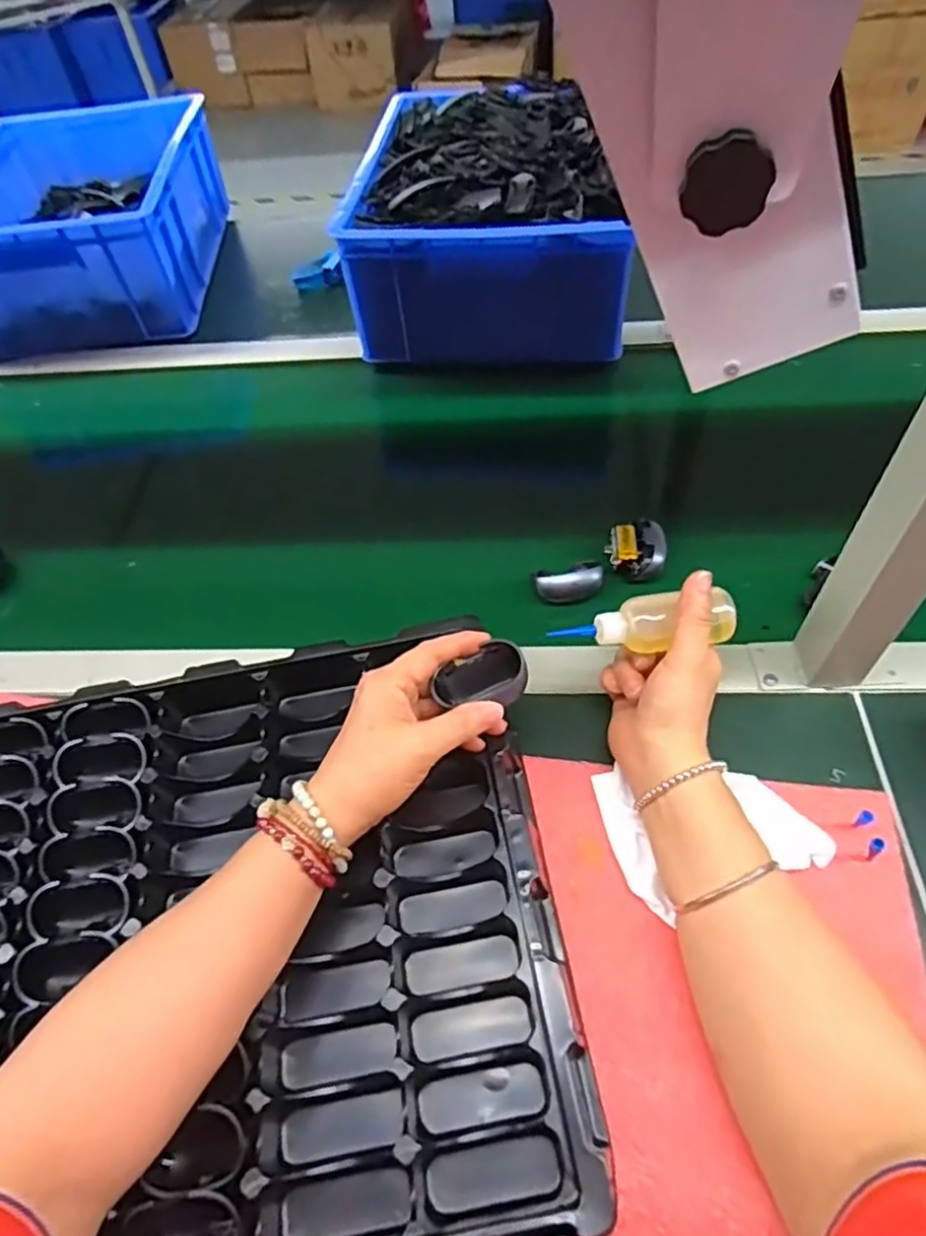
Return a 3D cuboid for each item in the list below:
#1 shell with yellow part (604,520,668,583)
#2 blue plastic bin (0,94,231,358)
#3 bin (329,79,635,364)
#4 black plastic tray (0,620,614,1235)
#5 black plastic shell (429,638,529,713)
[{"bbox_3d":[0.141,-0.055,0.555,0.045,0.024,0.045,7,54,10],"label":"shell with yellow part"},{"bbox_3d":[-0.476,-0.492,0.856,0.296,0.141,0.368,-5,53,1],"label":"blue plastic bin"},{"bbox_3d":[0.035,-0.447,0.771,0.281,0.155,0.326,3,54,7],"label":"bin"},{"bbox_3d":[-0.177,0.181,0.392,0.452,0.047,0.331,-11,53,-3],"label":"black plastic tray"},{"bbox_3d":[0.011,0.038,0.411,0.056,0.018,0.037,-27,56,-14],"label":"black plastic shell"}]

